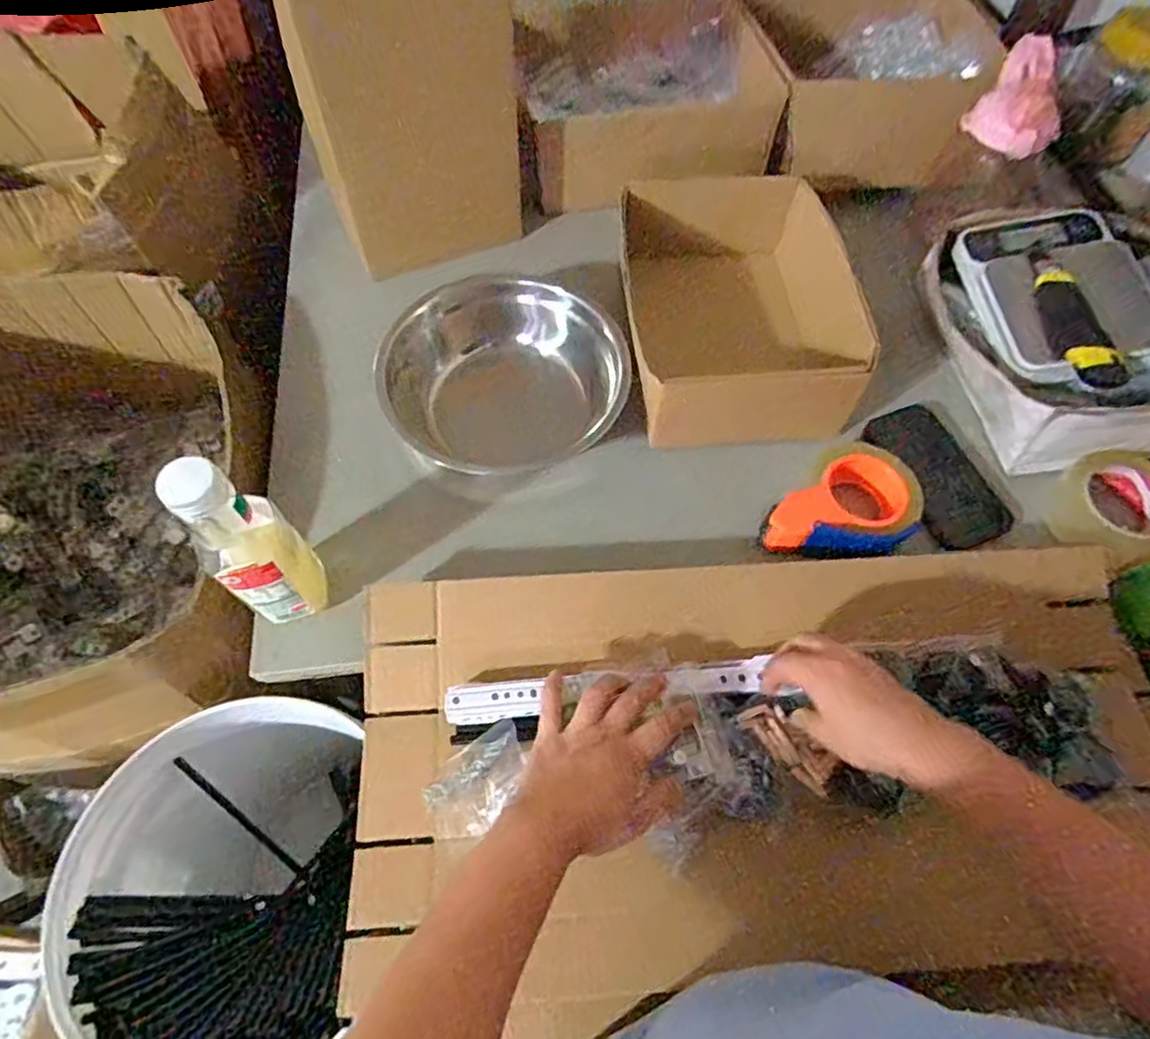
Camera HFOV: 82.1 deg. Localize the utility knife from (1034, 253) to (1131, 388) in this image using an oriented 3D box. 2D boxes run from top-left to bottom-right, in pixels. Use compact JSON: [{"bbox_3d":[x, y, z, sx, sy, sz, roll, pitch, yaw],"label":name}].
[{"bbox_3d":[0.487,-0.202,0.646,0.043,0.025,0.166,2,62,0],"label":"utility knife"}]

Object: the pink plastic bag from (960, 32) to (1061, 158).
[{"bbox_3d":[0.504,-0.469,0.731,0.099,0.071,0.091,33,66,15],"label":"pink plastic bag"}]

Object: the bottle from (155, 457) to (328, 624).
[{"bbox_3d":[-0.261,0.020,0.521,0.058,0.202,0.072,14,62,18],"label":"bottle"}]

